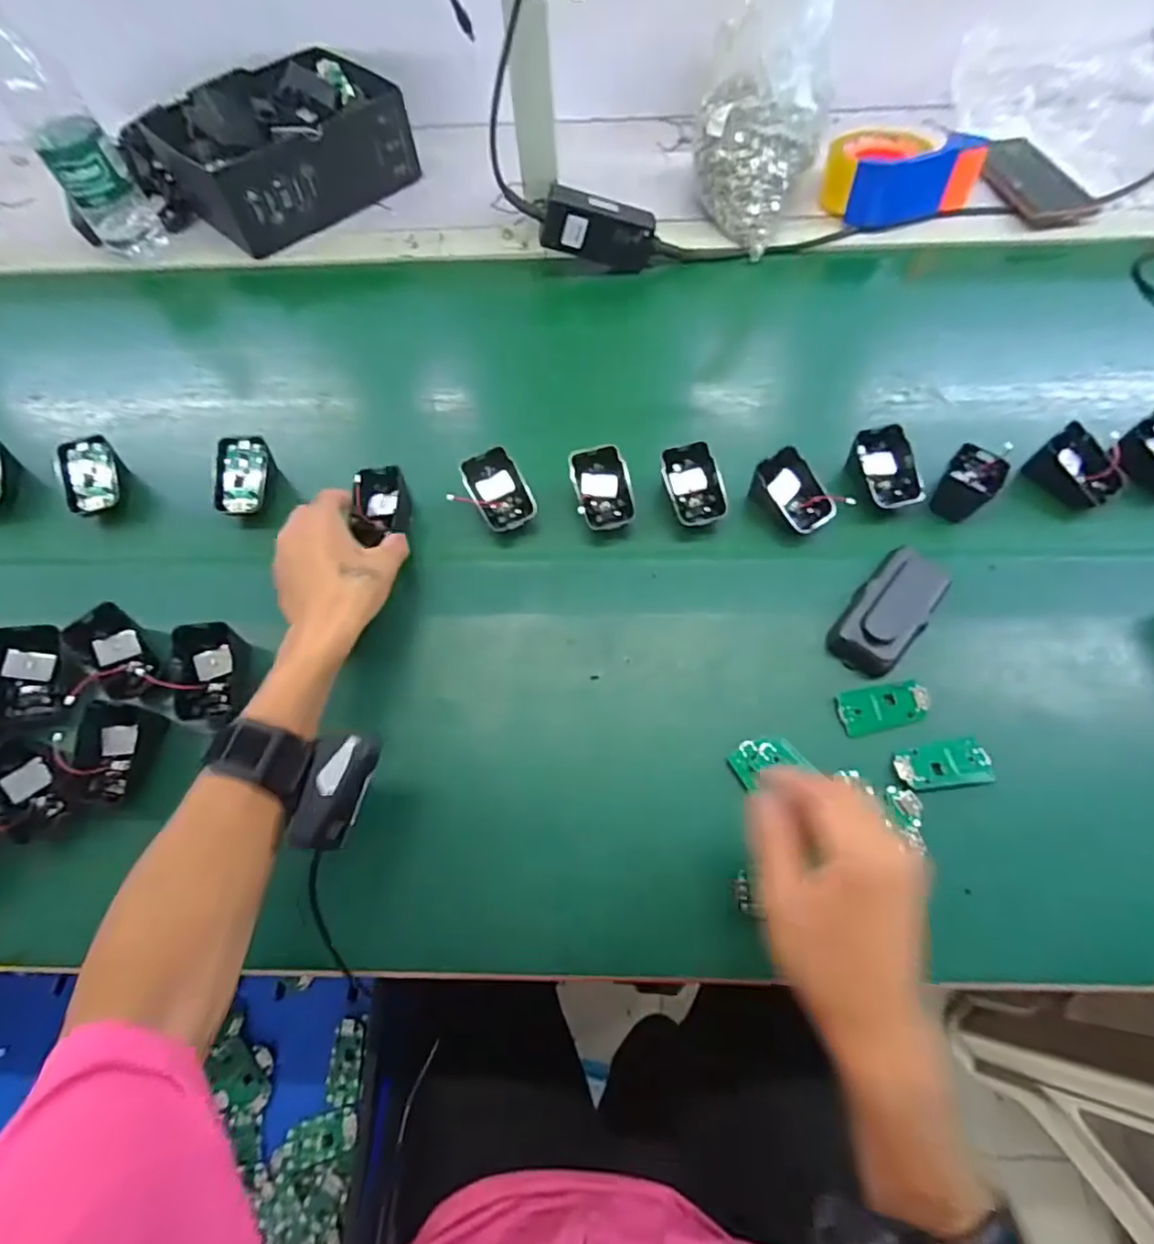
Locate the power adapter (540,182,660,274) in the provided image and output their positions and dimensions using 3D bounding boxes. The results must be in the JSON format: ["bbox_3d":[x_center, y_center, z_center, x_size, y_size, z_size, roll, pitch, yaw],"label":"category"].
[{"bbox_3d":[0.024,-0.405,0.623,0.117,0.051,0.032,8,62,-13],"label":"power adapter"}]

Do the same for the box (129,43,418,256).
[{"bbox_3d":[-0.333,-0.555,0.704,0.253,0.092,0.181,-40,69,-15],"label":"box"}]

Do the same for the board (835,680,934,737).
[{"bbox_3d":[0.220,0.060,0.431,0.064,0.006,0.031,-13,64,-3],"label":"board"}]

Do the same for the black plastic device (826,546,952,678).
[{"bbox_3d":[0.235,-0.008,0.453,0.051,0.029,0.100,40,72,19],"label":"black plastic device"}]

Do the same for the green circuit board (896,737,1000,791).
[{"bbox_3d":[0.253,0.097,0.409,0.063,0.010,0.032,-12,64,-3],"label":"green circuit board"}]

